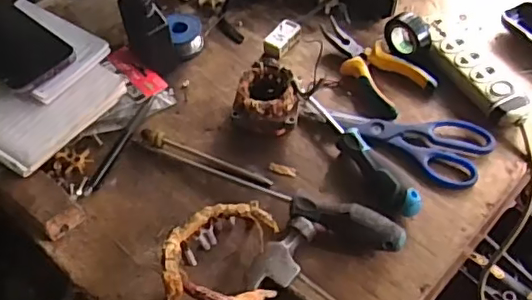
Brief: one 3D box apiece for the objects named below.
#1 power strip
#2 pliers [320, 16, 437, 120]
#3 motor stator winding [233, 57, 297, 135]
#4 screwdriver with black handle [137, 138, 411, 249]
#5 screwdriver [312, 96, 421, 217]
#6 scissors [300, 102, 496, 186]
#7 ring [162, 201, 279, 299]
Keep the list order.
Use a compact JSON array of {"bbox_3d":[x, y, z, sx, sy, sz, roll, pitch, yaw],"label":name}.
[{"bbox_3d":[0.240,-0.092,0.656,0.051,0.025,0.160,-19,55,-12],"label":"power strip"},{"bbox_3d":[0.124,-0.108,0.677,0.077,0.016,0.154,-31,58,-19],"label":"pliers"},{"bbox_3d":[0.002,-0.057,0.633,0.070,0.051,0.072,7,54,7],"label":"motor stator winding"},{"bbox_3d":[-0.005,0.036,0.572,0.299,0.038,0.027,23,57,18],"label":"screwdriver with black handle"},{"bbox_3d":[0.101,0.002,0.593,0.026,0.036,0.172,-25,56,-15],"label":"screwdriver"},{"bbox_3d":[0.143,-0.029,0.626,0.205,0.019,0.085,25,58,19],"label":"scissors"},{"bbox_3d":[-0.039,0.104,0.510,0.098,0.060,0.105,-1,53,1],"label":"ring"}]

